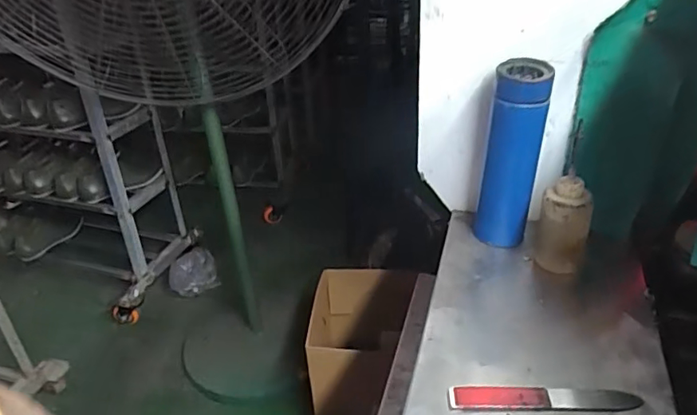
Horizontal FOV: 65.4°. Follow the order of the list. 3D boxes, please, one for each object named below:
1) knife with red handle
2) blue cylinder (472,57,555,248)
[{"bbox_3d":[0.176,0.172,0.491,0.165,0.004,0.023,-1,32,5],"label":"knife with red handle"},{"bbox_3d":[0.199,-0.062,0.666,0.068,0.222,0.065,7,34,18],"label":"blue cylinder"}]

